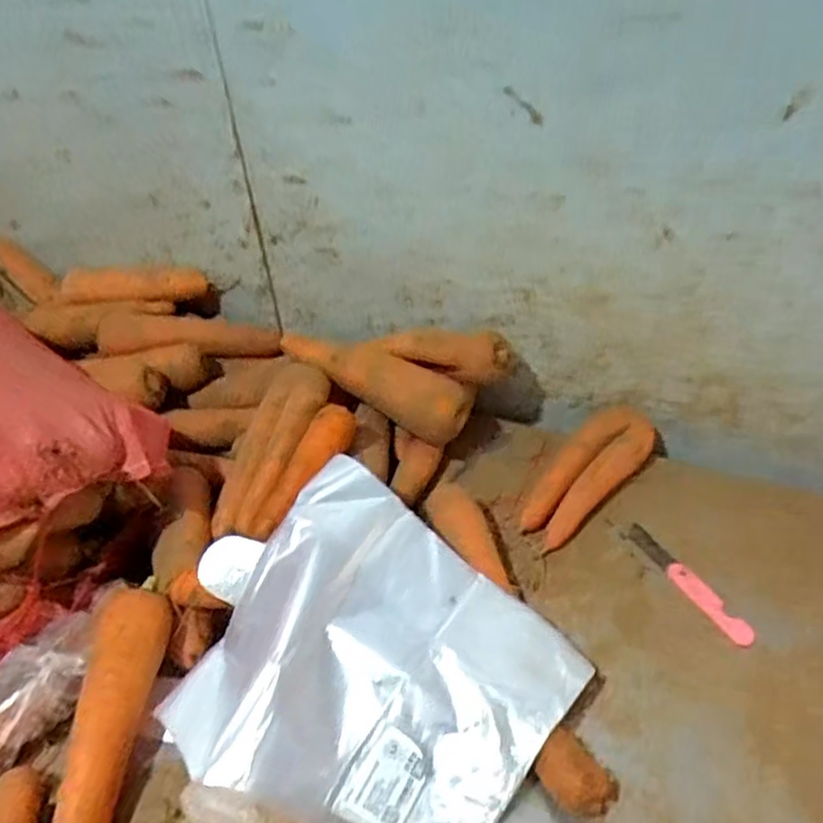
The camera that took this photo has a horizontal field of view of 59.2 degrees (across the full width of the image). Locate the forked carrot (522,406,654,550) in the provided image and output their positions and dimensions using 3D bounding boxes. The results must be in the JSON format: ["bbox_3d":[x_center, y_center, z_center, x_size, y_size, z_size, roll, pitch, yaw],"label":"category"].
[{"bbox_3d":[0.176,0.056,0.724,0.188,0.032,0.066,-32,45,-30],"label":"forked carrot"}]

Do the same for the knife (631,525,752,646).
[{"bbox_3d":[0.242,0.148,0.637,0.021,0.006,0.140,-21,41,-19],"label":"knife"}]

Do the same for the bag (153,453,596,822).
[{"bbox_3d":[-0.044,0.187,0.549,0.287,0.059,0.250,36,58,17],"label":"bag"}]

